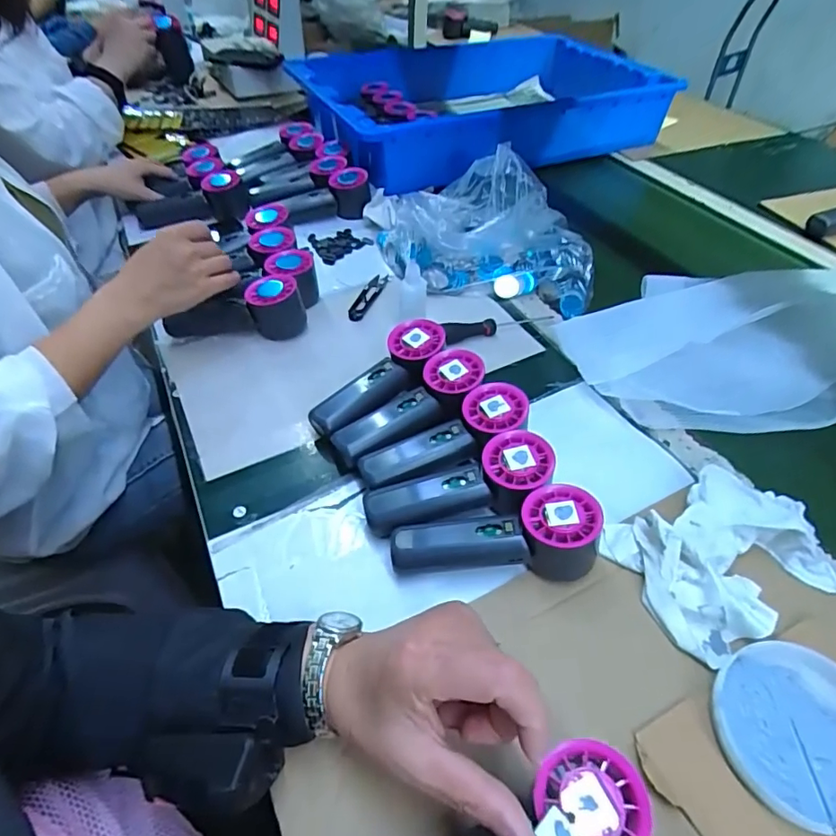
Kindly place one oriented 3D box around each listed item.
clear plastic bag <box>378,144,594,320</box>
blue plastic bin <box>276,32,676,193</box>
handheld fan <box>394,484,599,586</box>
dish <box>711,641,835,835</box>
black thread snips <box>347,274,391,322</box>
[{"bbox_3d":[0.086,-0.248,0.680,0.283,0.098,0.200,7,48,8],"label":"clear plastic bag"},{"bbox_3d":[0.122,-0.620,0.996,0.651,0.098,0.446,-21,51,-17],"label":"blue plastic bin"},{"bbox_3d":[0.058,0.088,0.400,0.150,0.055,0.052,1,48,3],"label":"handheld fan"},{"bbox_3d":[0.237,0.195,0.324,0.100,0.021,0.097,5,48,6],"label":"dish"},{"bbox_3d":[-0.061,-0.152,0.649,0.023,0.008,0.096,13,50,13],"label":"black thread snips"}]

